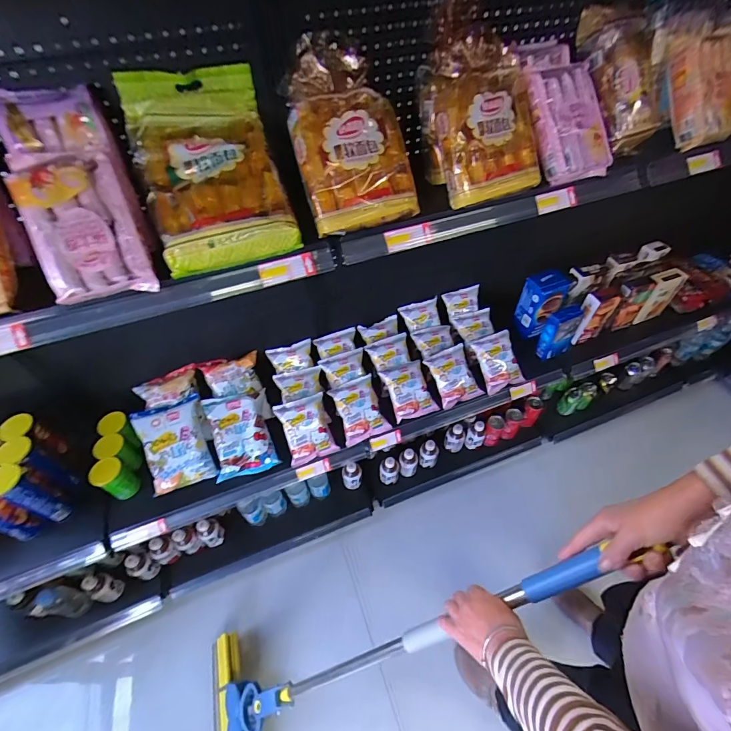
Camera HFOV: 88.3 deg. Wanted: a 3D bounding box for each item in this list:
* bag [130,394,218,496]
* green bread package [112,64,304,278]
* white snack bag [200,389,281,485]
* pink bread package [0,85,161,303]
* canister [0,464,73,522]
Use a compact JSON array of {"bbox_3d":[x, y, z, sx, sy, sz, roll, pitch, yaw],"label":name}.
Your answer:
[{"bbox_3d":[-0.503,0.208,0.991,0.167,0.047,0.224,-17,84,-13],"label":"bag"},{"bbox_3d":[-0.256,-0.327,0.620,0.218,0.069,0.333,-17,81,-12],"label":"green bread package"},{"bbox_3d":[-0.338,0.182,1.018,0.165,0.051,0.222,-13,79,-12],"label":"white snack bag"},{"bbox_3d":[-0.438,-0.262,0.563,0.149,0.051,0.338,-22,87,-15],"label":"pink bread package"},{"bbox_3d":[-0.773,0.300,0.870,0.076,0.187,0.067,18,53,17],"label":"canister"}]

